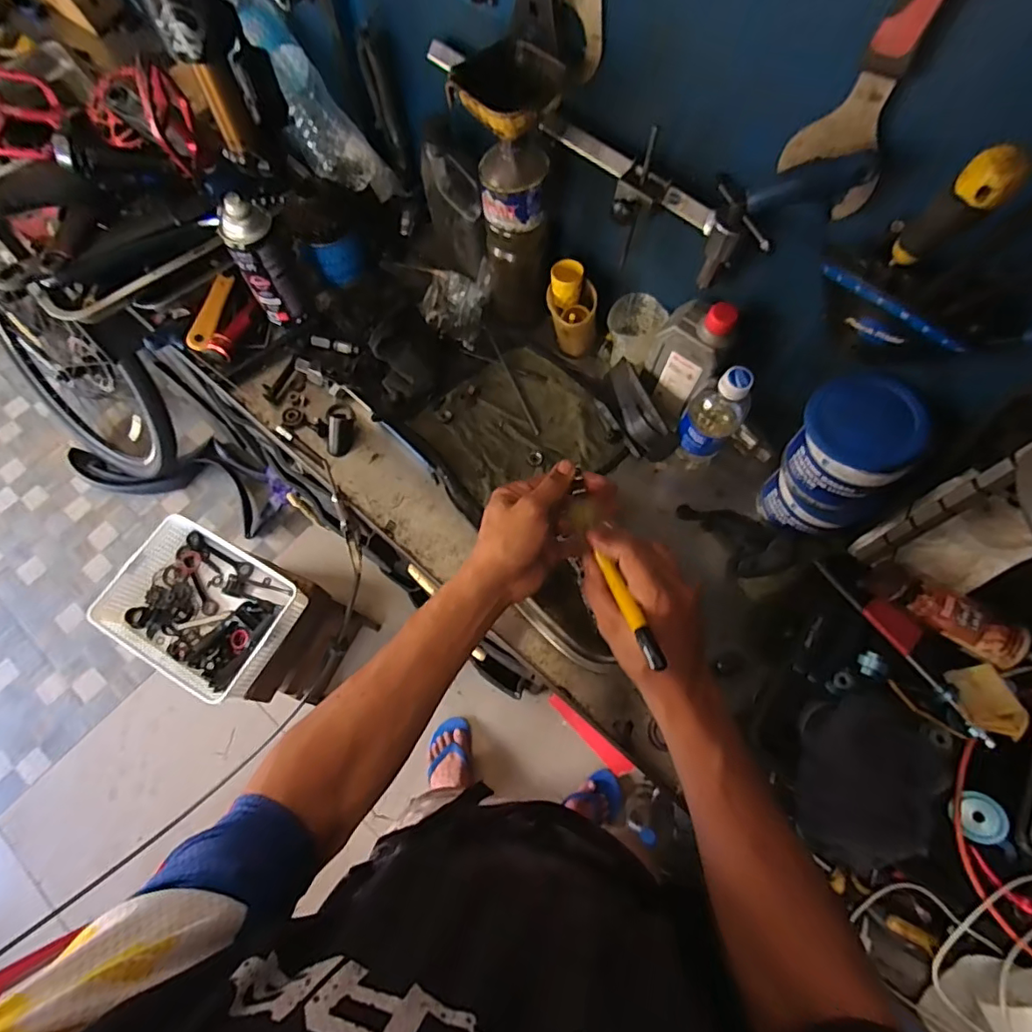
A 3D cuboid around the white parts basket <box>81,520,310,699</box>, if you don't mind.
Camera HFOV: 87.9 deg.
[{"bbox_3d":[-0.619,0.182,1.047,0.338,0.079,0.255,28,72,10],"label":"white parts basket"}]

